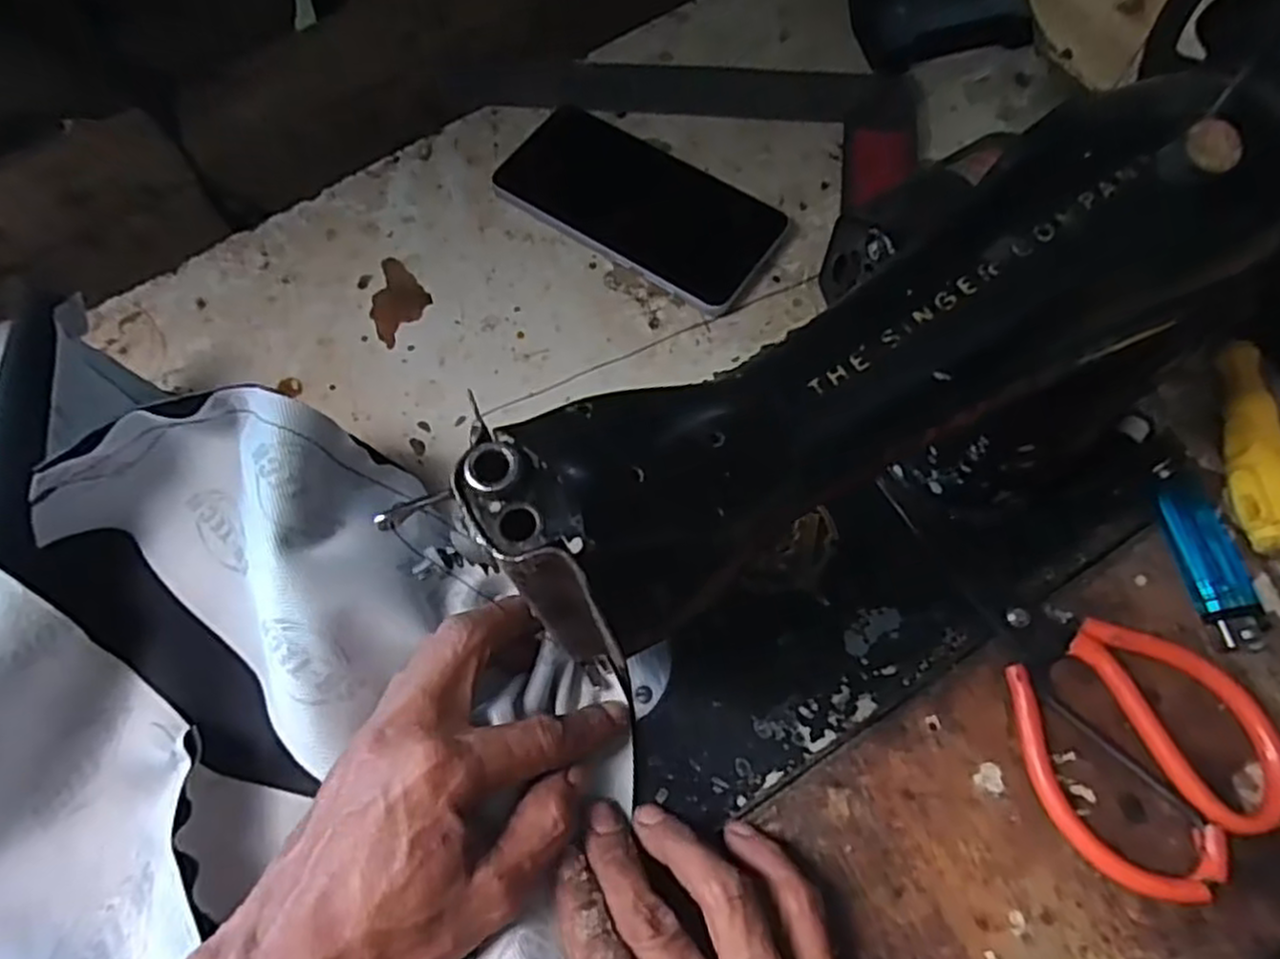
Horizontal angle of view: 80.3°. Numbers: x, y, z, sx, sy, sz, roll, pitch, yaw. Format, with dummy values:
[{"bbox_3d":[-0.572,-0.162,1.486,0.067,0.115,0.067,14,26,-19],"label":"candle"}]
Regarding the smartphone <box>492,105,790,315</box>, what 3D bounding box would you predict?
[{"bbox_3d":[-0.001,-0.161,0.445,0.165,0.013,0.080,32,73,14],"label":"smartphone"}]

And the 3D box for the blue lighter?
[{"bbox_3d":[0.263,0.034,0.350,0.027,0.012,0.087,-11,68,-2],"label":"blue lighter"}]

